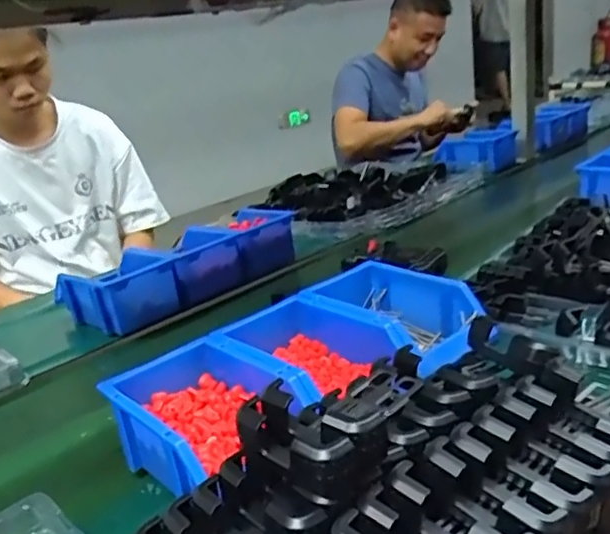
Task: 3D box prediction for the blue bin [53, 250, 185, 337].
[{"bbox_3d":[-0.263,0.031,0.912,0.152,0.076,0.133,10,26,41],"label":"blue bin"}]

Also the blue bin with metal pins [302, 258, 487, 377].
[{"bbox_3d":[0.094,0.054,0.694,0.118,0.069,0.203,-24,25,-38],"label":"blue bin with metal pins"}]

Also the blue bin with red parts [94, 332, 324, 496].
[{"bbox_3d":[-0.086,0.132,0.553,0.129,0.075,0.175,-23,24,-35],"label":"blue bin with red parts"}]

